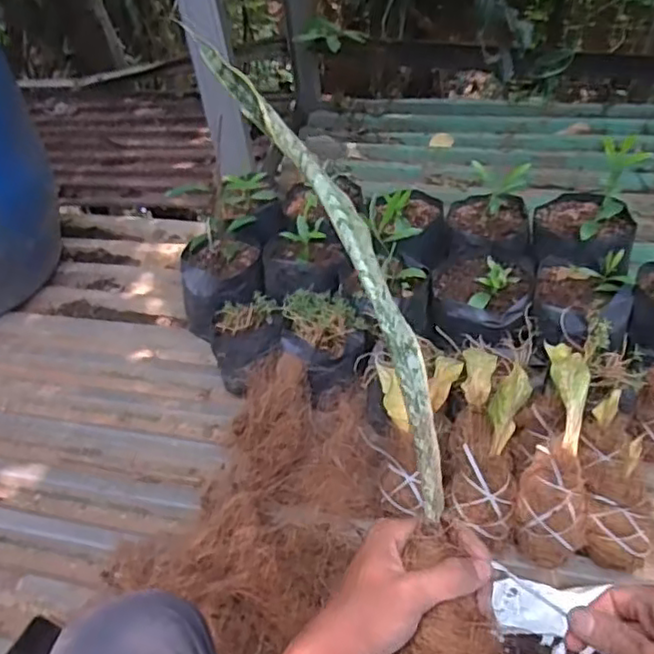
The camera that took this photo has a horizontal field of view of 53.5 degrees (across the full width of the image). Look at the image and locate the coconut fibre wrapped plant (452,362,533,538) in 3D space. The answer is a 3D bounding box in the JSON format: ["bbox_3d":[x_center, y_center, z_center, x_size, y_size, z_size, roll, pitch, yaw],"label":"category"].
[{"bbox_3d":[0.210,0.142,0.802,0.077,0.206,0.077,14,14,18],"label":"coconut fibre wrapped plant"}]

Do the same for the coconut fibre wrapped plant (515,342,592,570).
[{"bbox_3d":[0.297,0.142,0.824,0.081,0.090,0.255,9,81,14],"label":"coconut fibre wrapped plant"}]

